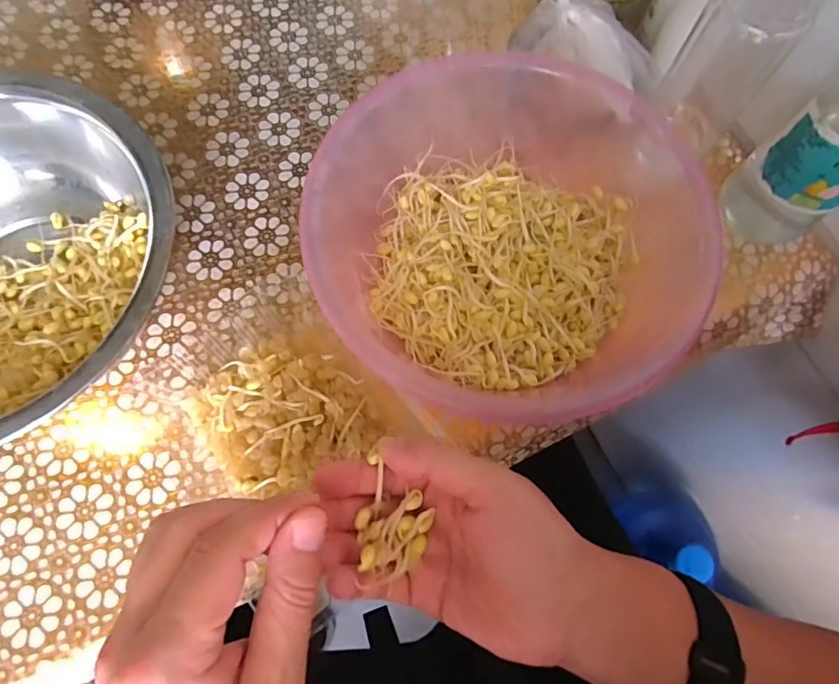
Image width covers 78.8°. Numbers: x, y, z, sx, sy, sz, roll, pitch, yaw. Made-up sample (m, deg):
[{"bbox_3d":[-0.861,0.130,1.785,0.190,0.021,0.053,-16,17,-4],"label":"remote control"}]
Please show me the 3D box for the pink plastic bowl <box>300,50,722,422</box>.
[{"bbox_3d":[0.064,-0.112,0.421,0.351,0.091,0.322,0,72,-1],"label":"pink plastic bowl"}]

